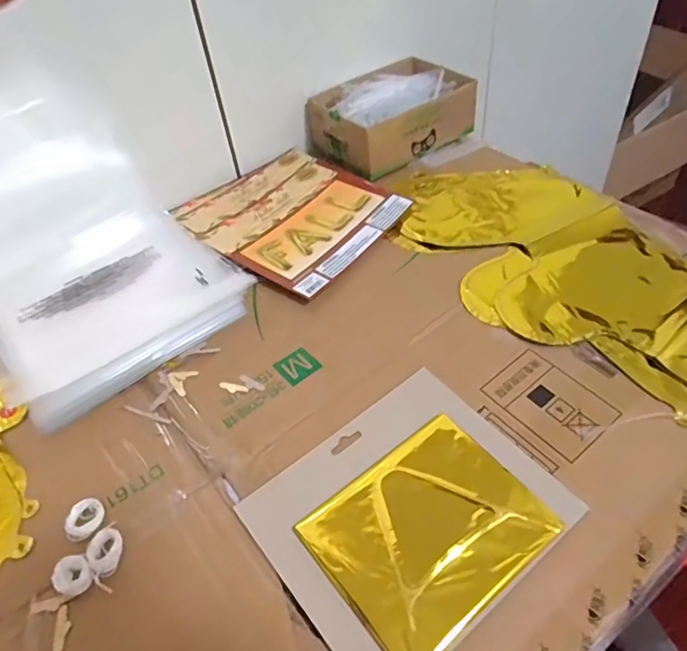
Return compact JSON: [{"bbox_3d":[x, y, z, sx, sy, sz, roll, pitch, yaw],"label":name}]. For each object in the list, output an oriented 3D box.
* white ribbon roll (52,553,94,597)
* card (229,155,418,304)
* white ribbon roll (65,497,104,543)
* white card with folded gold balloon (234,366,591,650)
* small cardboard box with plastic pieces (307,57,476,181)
[{"bbox_3d":[-0.182,0.169,0.371,0.024,0.007,0.028,-30,52,-20],"label":"white ribbon roll"},{"bbox_3d":[-0.022,-0.112,0.610,0.120,0.010,0.211,26,55,26],"label":"card"},{"bbox_3d":[-0.190,0.140,0.401,0.028,0.010,0.032,-37,55,-25],"label":"white ribbon roll"},{"bbox_3d":[0.045,0.127,0.386,0.188,0.014,0.161,-33,53,-22],"label":"white card with folded gold balloon"},{"bbox_3d":[0.062,-0.283,0.717,0.182,0.067,0.141,-30,52,-20],"label":"small cardboard box with plastic pieces"}]

